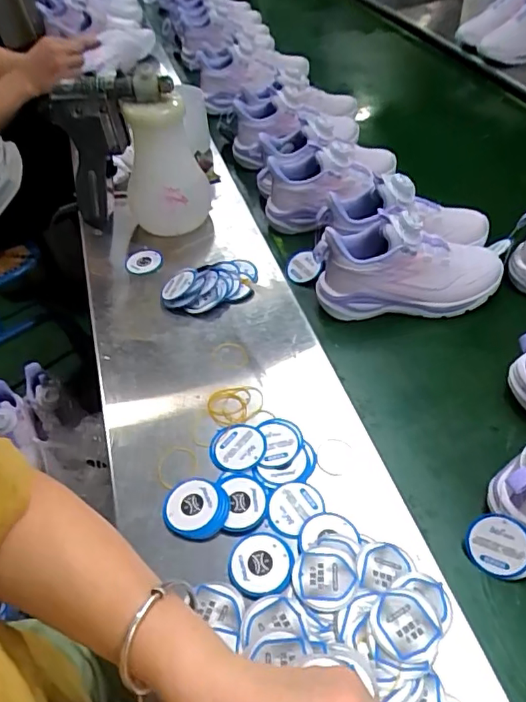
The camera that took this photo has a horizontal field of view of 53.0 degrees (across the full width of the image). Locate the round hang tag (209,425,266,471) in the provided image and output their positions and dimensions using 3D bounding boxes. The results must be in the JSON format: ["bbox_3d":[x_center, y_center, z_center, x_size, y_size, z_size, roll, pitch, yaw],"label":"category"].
[{"bbox_3d":[-0.022,0.087,0.482,0.047,0.005,0.049,0,45,0],"label":"round hang tag"}]

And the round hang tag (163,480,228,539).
[{"bbox_3d":[-0.057,0.131,0.443,0.054,0.008,0.049,2,45,2],"label":"round hang tag"}]

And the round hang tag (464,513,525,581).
[{"bbox_3d":[0.192,0.157,0.424,0.054,0.049,0.007,3,-1,29],"label":"round hang tag"}]

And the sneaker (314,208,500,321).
[{"bbox_3d":[0.168,-0.103,0.596,0.199,0.114,0.074,0,50,2],"label":"sneaker"}]

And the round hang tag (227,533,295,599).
[{"bbox_3d":[-0.001,0.166,0.411,0.050,0.006,0.050,0,45,0],"label":"round hang tag"}]

